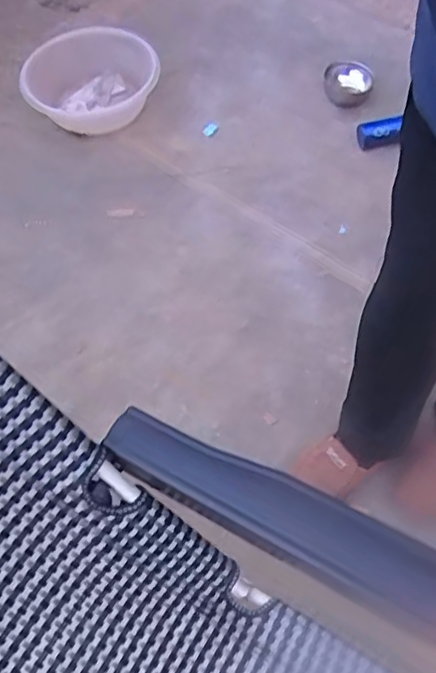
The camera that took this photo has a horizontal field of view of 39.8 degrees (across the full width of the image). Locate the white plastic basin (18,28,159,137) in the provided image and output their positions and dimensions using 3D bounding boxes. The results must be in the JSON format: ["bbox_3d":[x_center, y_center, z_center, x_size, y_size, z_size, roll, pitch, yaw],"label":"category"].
[{"bbox_3d":[-0.313,-0.650,1.516,0.312,0.132,0.289,-1,59,2],"label":"white plastic basin"}]

